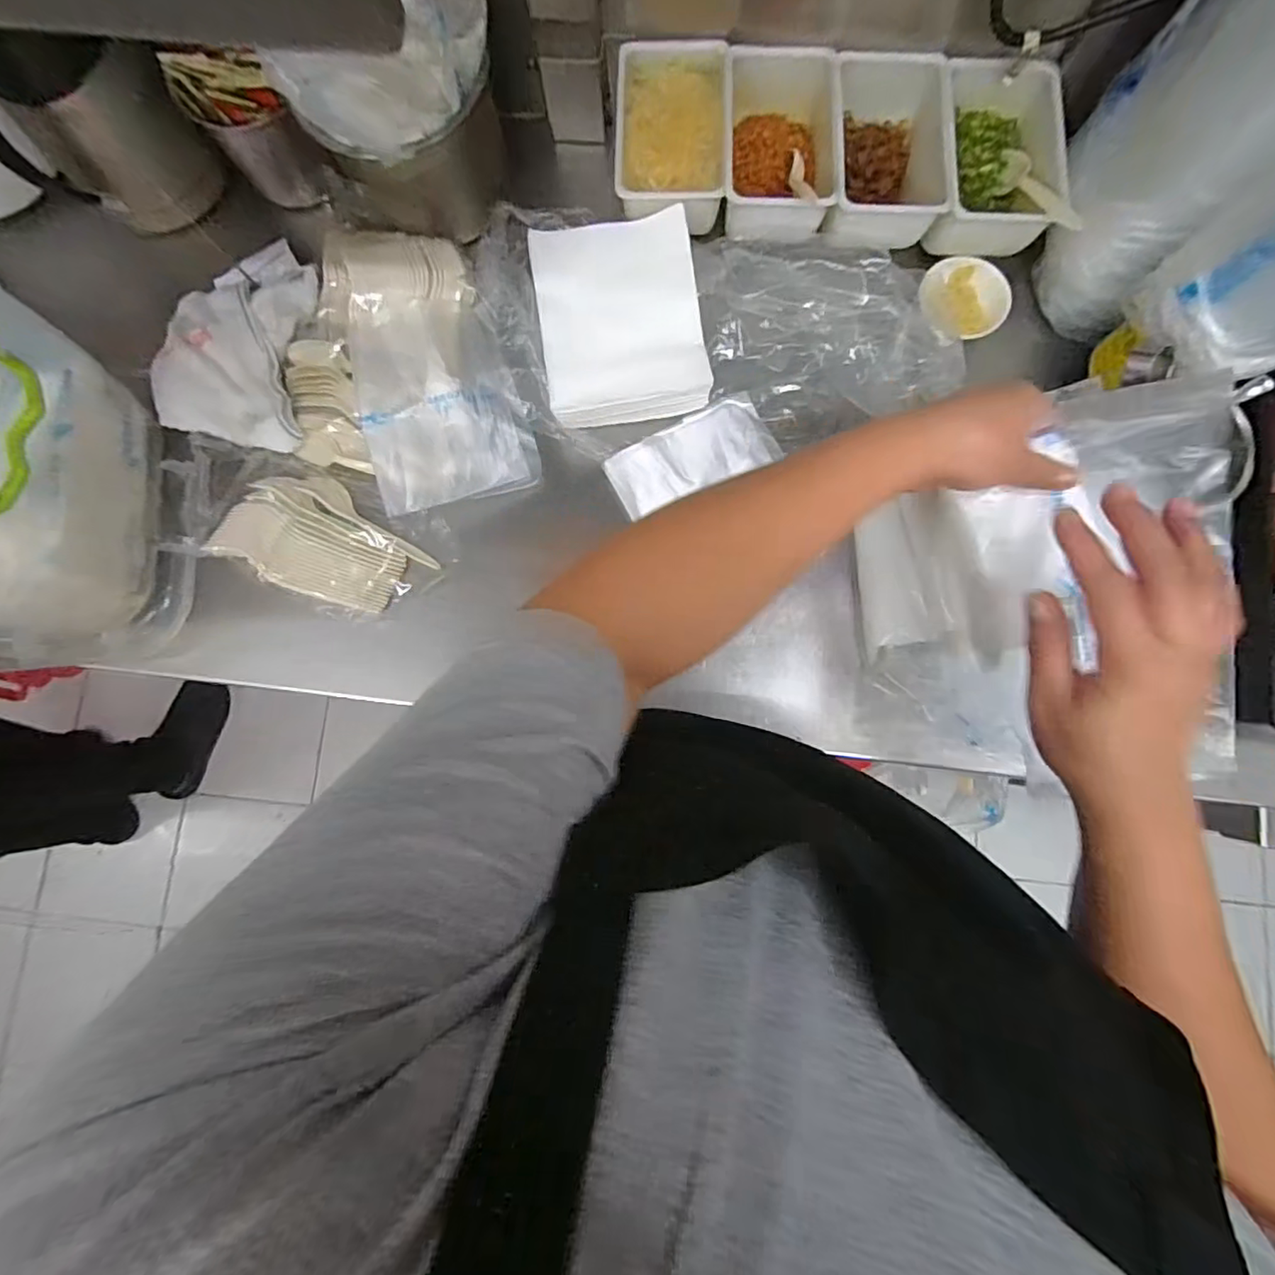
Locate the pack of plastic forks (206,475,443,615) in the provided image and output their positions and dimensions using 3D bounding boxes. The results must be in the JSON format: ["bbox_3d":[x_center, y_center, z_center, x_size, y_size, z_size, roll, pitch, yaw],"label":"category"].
[{"bbox_3d":[-0.264,-0.079,0.473,0.161,0.025,0.092,29,85,6],"label":"pack of plastic forks"}]

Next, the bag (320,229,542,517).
[{"bbox_3d":[-0.180,-0.229,0.467,0.128,0.047,0.244,-23,82,-1],"label":"bag"}]

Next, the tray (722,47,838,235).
[{"bbox_3d":[0.116,-0.402,0.468,0.091,0.052,0.148,3,83,3],"label":"tray"}]

